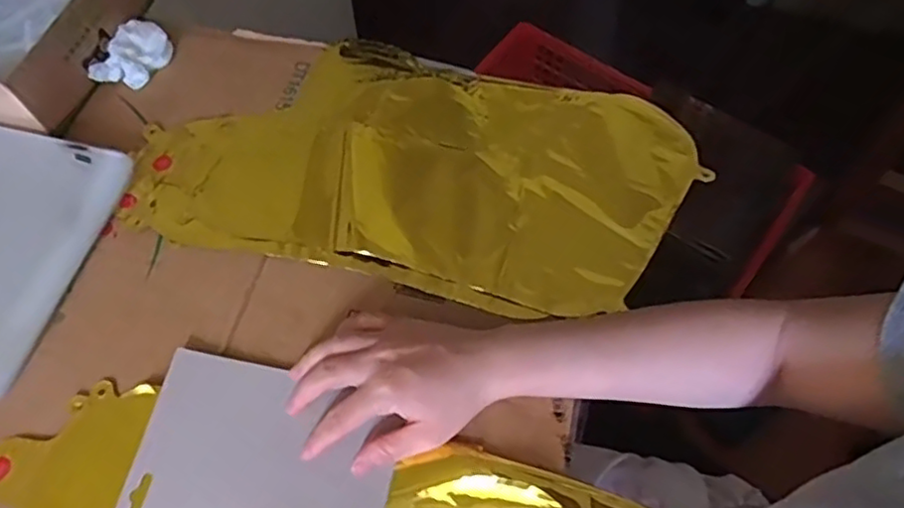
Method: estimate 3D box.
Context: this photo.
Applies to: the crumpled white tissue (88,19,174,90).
[{"bbox_3d":[-0.279,-0.174,0.580,0.043,0.022,0.067,17,63,7],"label":"crumpled white tissue"}]

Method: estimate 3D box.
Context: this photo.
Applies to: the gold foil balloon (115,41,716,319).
[{"bbox_3d":[-0.026,-0.078,0.532,0.424,0.015,0.216,12,63,4],"label":"gold foil balloon"}]

